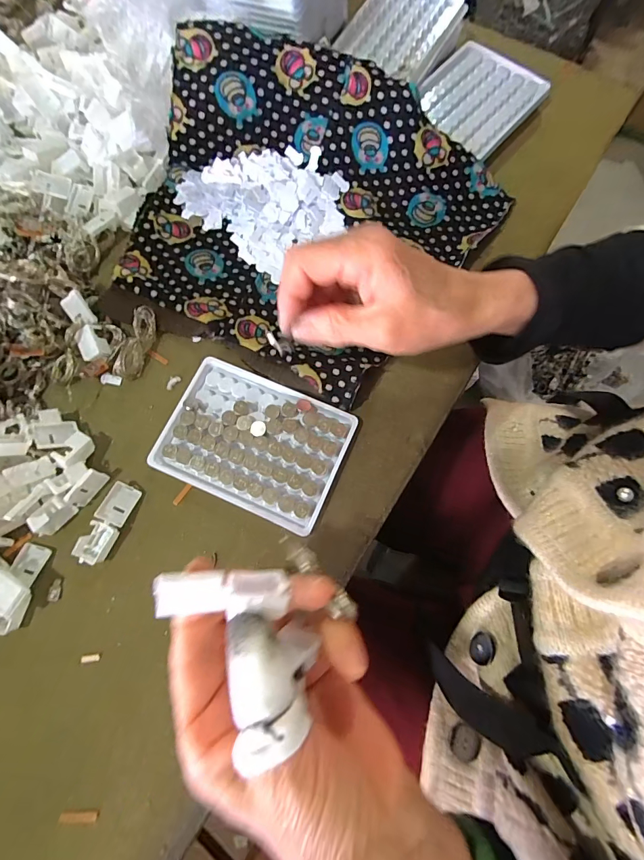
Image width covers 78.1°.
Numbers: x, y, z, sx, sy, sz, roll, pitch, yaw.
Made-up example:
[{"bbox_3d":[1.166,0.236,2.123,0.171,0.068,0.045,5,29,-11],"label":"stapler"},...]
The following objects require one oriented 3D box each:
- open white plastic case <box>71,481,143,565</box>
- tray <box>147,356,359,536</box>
[{"bbox_3d":[-0.149,0.064,0.278,0.018,0.011,0.055,23,75,7],"label":"open white plastic case"},{"bbox_3d":[-0.050,0.007,0.293,0.127,0.010,0.095,23,74,7],"label":"tray"}]

